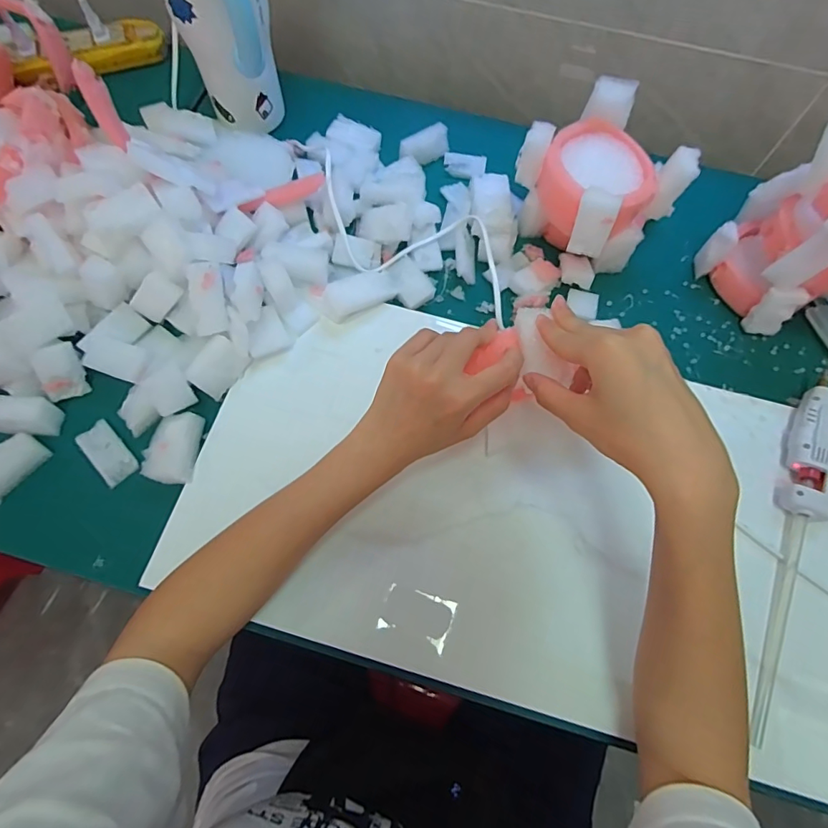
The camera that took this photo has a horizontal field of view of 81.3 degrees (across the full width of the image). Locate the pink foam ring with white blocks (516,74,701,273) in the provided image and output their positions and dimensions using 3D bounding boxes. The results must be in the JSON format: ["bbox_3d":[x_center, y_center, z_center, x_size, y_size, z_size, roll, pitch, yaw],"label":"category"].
[{"bbox_3d":[0.167,-0.212,0.457,0.110,0.103,0.125,-25,71,-11],"label":"pink foam ring with white blocks"}]

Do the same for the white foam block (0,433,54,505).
[{"bbox_3d":[-0.341,0.041,0.402,0.035,0.025,0.054,36,72,12],"label":"white foam block"}]

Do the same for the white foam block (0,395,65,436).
[{"bbox_3d":[-0.336,0.002,0.407,0.053,0.030,0.028,-1,69,-2],"label":"white foam block"}]

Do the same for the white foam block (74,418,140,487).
[{"bbox_3d":[-0.262,0.033,0.413,0.029,0.007,0.055,-38,74,-14],"label":"white foam block"}]

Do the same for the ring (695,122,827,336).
[{"bbox_3d":[0.355,-0.155,0.409,0.141,0.162,0.119,17,69,5],"label":"ring"}]

